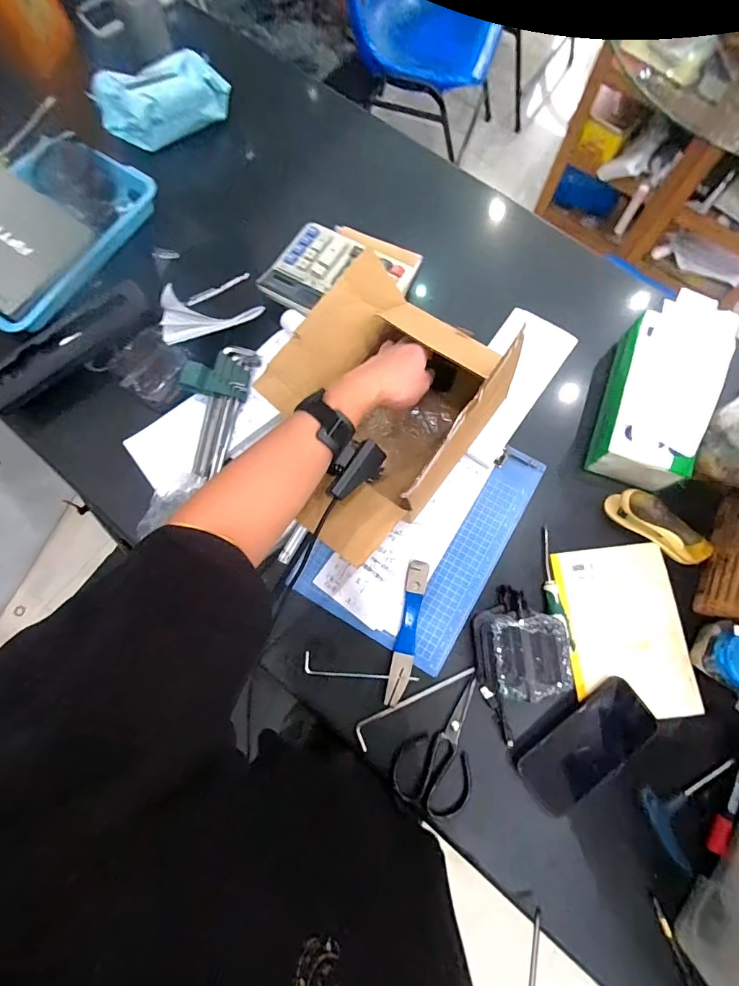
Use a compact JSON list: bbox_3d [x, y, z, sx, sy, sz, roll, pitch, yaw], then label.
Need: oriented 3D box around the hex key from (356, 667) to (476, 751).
[{"bbox_3d":[0.054,0.250,0.519,0.161,0.005,0.029,-33,78,-6],"label":"hex key"}]

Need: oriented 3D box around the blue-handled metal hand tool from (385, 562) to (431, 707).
[{"bbox_3d":[0.048,0.173,0.537,0.026,0.008,0.173,11,77,4],"label":"blue-handled metal hand tool"}]

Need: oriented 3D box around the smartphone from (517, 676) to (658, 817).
[{"bbox_3d":[0.253,0.296,0.497,0.164,0.007,0.074,-43,79,0],"label":"smartphone"}]

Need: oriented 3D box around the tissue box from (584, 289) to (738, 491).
[{"bbox_3d":[0.374,-0.130,0.555,0.106,0.070,0.238,22,78,6],"label":"tissue box"}]

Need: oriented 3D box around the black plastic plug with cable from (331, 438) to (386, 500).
[{"bbox_3d":[-0.008,-0.019,0.439,0.027,0.026,0.066,34,79,9],"label":"black plastic plug with cable"}]

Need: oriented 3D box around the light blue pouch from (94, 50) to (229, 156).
[{"bbox_3d":[-0.341,-0.659,0.715,0.208,0.084,0.099,-31,78,-6],"label":"light blue pouch"}]

